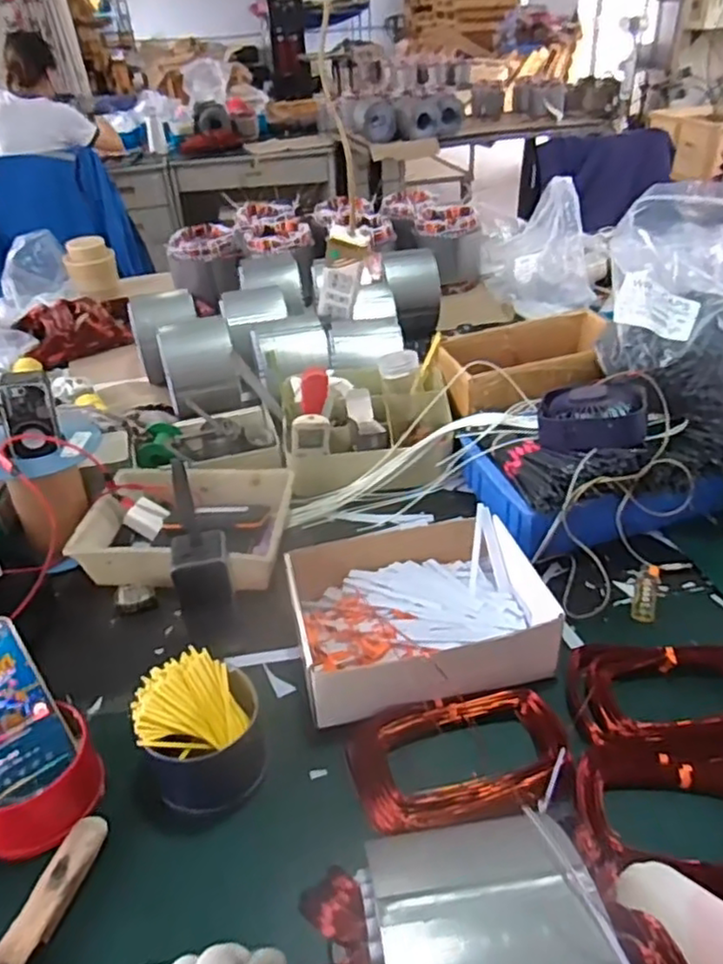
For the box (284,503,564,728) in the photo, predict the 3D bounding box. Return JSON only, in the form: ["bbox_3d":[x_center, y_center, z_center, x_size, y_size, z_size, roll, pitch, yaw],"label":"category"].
[{"bbox_3d":[0.054,0.127,0.678,0.243,0.064,0.201,-8,36,-7],"label":"box"}]

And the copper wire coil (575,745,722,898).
[{"bbox_3d":[0.257,0.261,0.514,0.177,0.024,0.114,2,36,8],"label":"copper wire coil"}]

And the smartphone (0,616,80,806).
[{"bbox_3d":[-0.299,0.189,0.548,0.076,0.013,0.142,-27,82,-32],"label":"smartphone"}]

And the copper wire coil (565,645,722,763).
[{"bbox_3d":[0.286,0.194,0.603,0.182,0.026,0.118,-4,36,-1],"label":"copper wire coil"}]

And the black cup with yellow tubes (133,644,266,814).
[{"bbox_3d":[-0.137,0.212,0.571,0.094,0.091,0.092,-2,36,1],"label":"black cup with yellow tubes"}]

